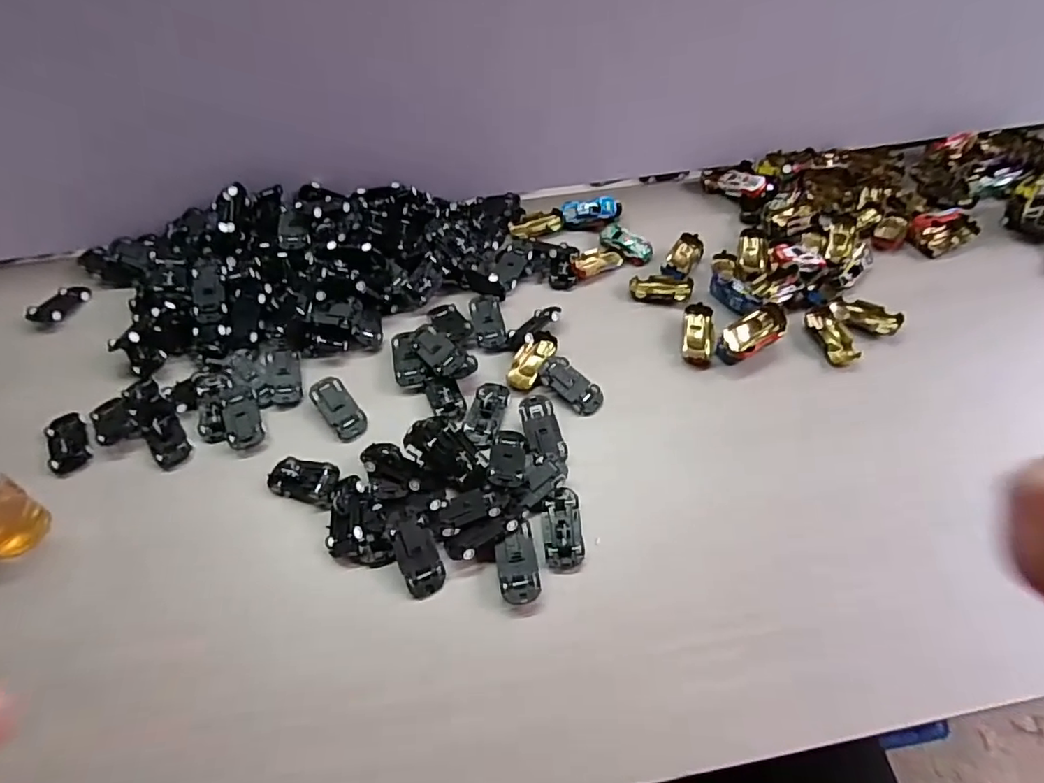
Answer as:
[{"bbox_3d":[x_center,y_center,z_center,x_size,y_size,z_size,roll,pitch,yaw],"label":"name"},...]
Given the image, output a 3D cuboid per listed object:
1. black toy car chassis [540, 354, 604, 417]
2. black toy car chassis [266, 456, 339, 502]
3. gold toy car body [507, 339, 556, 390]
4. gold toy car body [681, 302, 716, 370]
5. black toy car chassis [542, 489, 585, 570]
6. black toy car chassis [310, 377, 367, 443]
[{"bbox_3d":[0.045,-0.006,0.516,0.066,0.014,0.033,39,67,22],"label":"black toy car chassis"},{"bbox_3d":[-0.184,0.074,0.470,0.062,0.012,0.032,11,59,8],"label":"black toy car chassis"},{"bbox_3d":[0.007,-0.027,0.536,0.030,0.013,0.062,23,62,15],"label":"gold toy car body"},{"bbox_3d":[0.174,-0.055,0.546,0.031,0.014,0.068,7,59,6],"label":"gold toy car body"},{"bbox_3d":[0.032,0.107,0.441,0.031,0.022,0.063,-4,58,-1],"label":"black toy car chassis"},{"bbox_3d":[-0.167,0.015,0.509,0.029,0.013,0.065,-35,64,-19],"label":"black toy car chassis"}]

